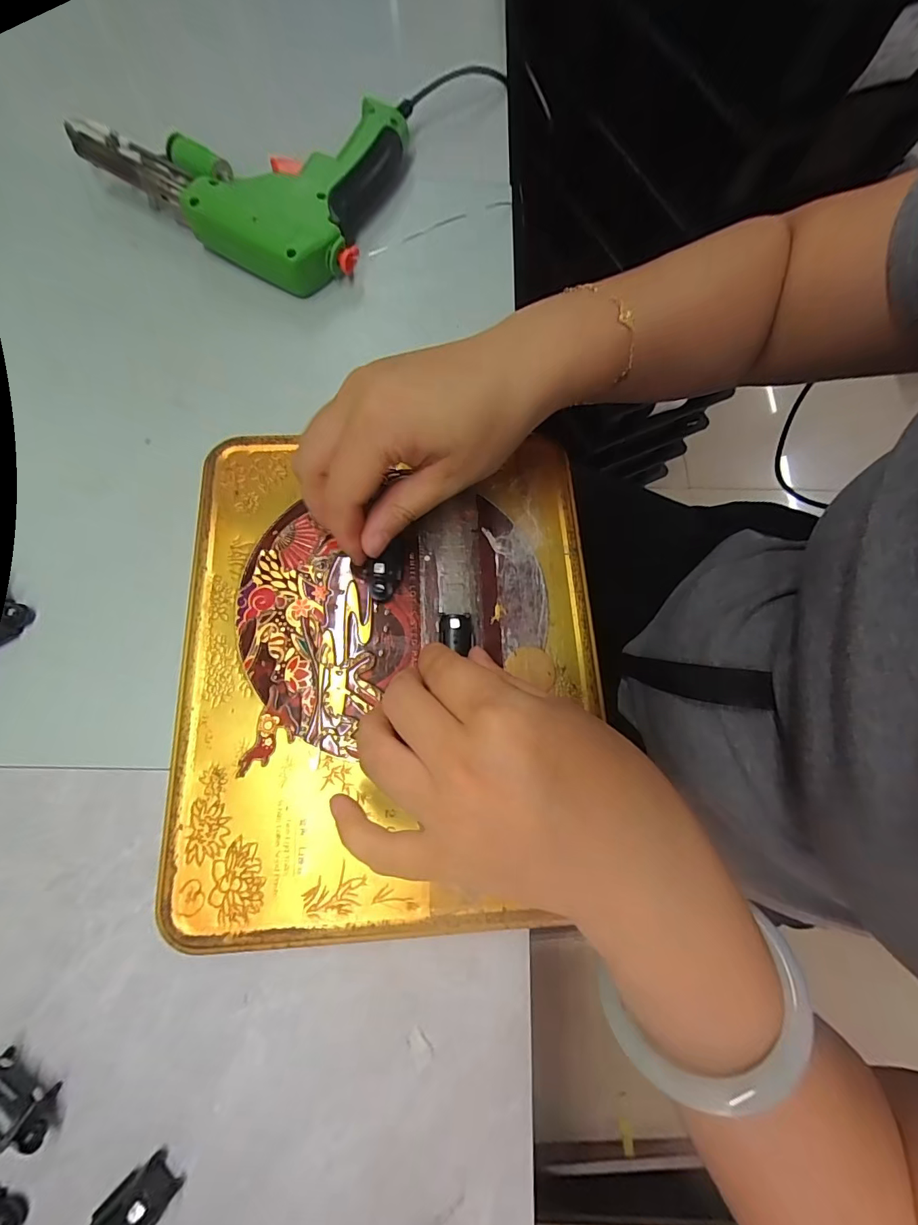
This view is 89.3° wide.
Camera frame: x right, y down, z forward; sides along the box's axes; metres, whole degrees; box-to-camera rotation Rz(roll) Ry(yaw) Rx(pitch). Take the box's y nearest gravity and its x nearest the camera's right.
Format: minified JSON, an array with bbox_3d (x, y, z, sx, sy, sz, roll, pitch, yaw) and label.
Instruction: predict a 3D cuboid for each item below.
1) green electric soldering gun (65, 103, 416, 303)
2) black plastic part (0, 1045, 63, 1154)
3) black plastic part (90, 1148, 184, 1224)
[{"bbox_3d":[-0.143,-0.286,0.298,0.180,0.028,0.142,14,73,1],"label":"green electric soldering gun"},{"bbox_3d":[-0.163,0.178,0.170,0.034,0.018,0.009,31,74,6],"label":"black plastic part"},{"bbox_3d":[-0.118,0.213,0.165,0.028,0.014,0.015,-40,80,-13],"label":"black plastic part"}]

